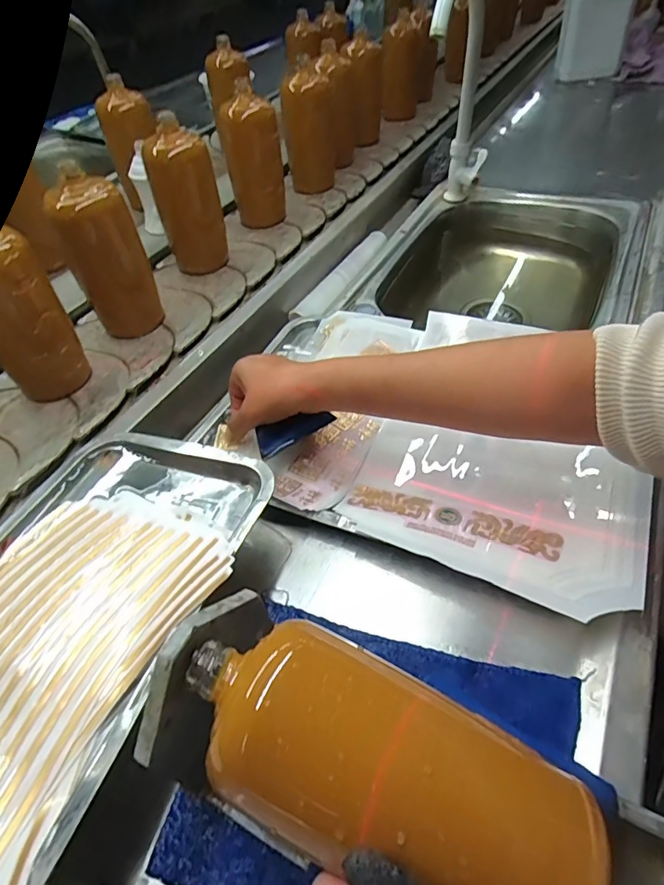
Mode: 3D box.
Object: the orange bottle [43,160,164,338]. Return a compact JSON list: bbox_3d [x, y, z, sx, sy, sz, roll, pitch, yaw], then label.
[{"bbox_3d":[-0.259,-0.209,0.568,0.060,0.173,0.064,8,47,17],"label":"orange bottle"}]

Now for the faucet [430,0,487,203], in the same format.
[{"bbox_3d":[0.194,-0.501,0.731,0.099,0.302,0.188,9,51,8],"label":"faucet"}]

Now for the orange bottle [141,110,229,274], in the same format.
[{"bbox_3d":[-0.195,-0.325,0.668,0.071,0.171,0.067,21,54,17],"label":"orange bottle"}]

